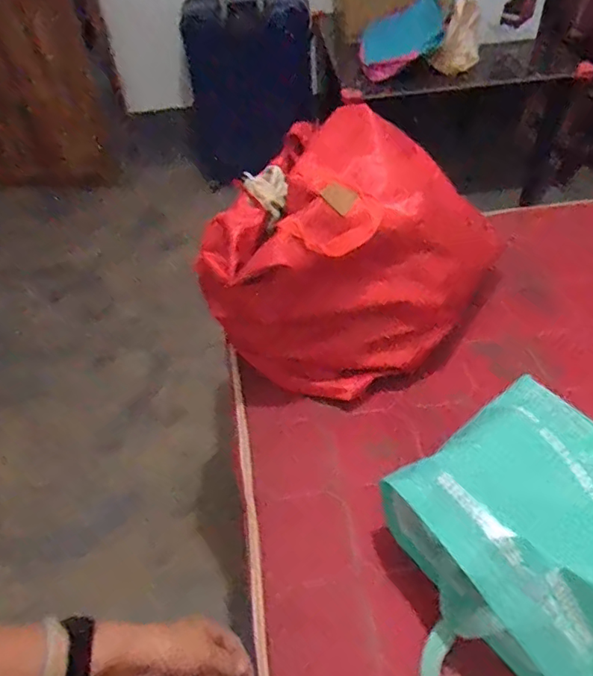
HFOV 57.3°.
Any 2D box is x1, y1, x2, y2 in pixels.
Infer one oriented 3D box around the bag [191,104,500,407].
[{"bbox_3d":[0.103,-0.136,0.881,0.369,0.281,0.375,19,53,19],"label":"bag"}]

